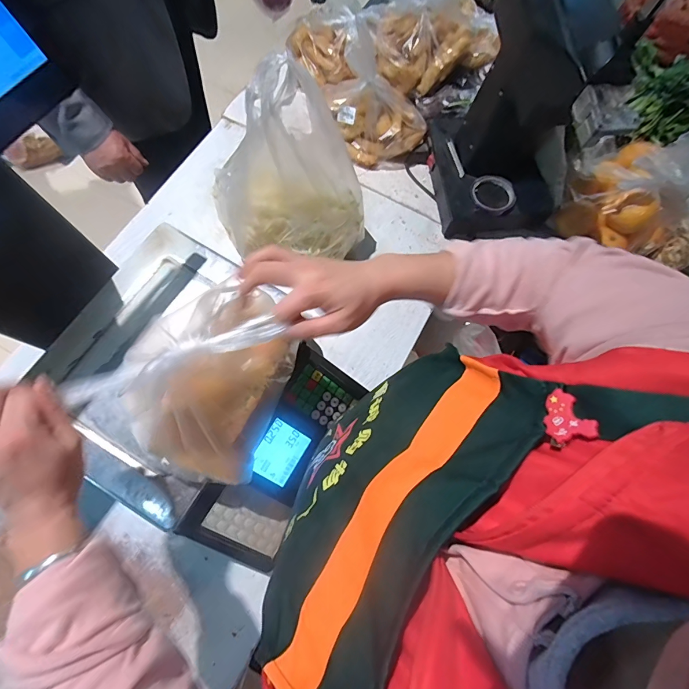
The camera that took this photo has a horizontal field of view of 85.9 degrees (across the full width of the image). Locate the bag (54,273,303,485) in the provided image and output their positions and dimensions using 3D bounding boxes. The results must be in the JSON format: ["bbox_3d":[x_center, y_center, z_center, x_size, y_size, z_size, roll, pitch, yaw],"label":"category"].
[{"bbox_3d":[-0.149,0.037,0.397,0.139,0.156,0.197,28,74,6],"label":"bag"}]

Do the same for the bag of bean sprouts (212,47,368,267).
[{"bbox_3d":[-0.093,-0.259,0.568,0.254,0.276,0.109,4,73,-1],"label":"bag of bean sprouts"}]

